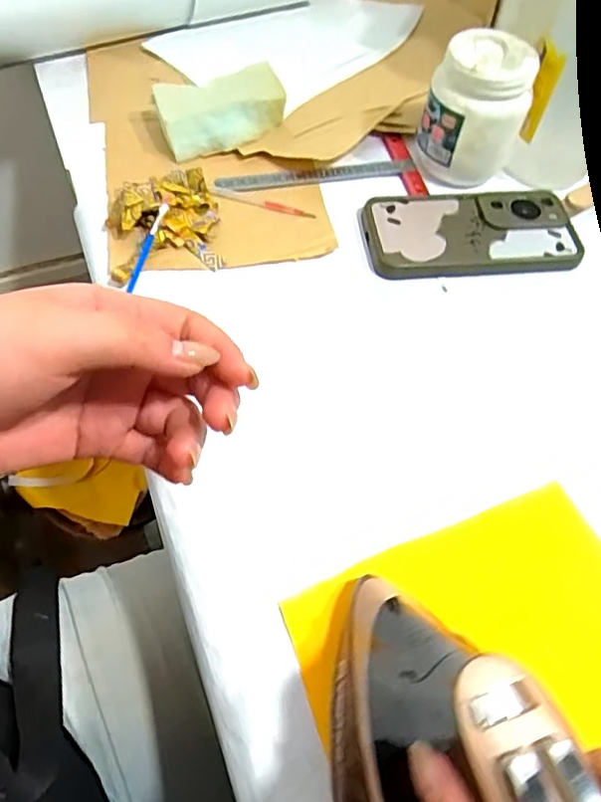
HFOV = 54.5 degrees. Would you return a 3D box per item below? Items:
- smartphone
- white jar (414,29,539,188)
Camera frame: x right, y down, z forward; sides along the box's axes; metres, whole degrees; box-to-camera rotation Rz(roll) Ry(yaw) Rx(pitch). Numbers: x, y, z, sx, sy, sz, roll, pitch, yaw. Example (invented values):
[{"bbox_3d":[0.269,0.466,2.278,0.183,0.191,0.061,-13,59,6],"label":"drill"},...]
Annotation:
[{"bbox_3d":[0.133,-0.132,0.453,0.164,0.009,0.078,-4,59,-7],"label":"smartphone"},{"bbox_3d":[0.138,-0.233,0.464,0.077,0.084,0.070,2,59,-3],"label":"white jar"}]

